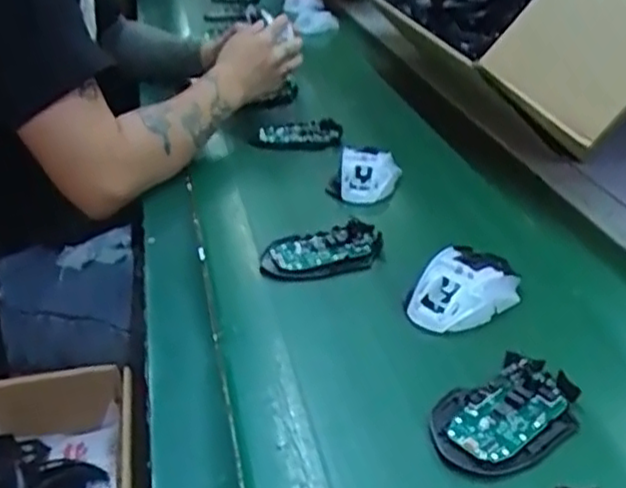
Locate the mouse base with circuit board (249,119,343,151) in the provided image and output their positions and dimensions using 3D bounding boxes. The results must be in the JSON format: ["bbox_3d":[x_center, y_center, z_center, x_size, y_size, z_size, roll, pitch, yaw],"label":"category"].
[{"bbox_3d":[-0.018,-0.132,0.900,0.121,0.031,0.065,-9,31,-16],"label":"mouse base with circuit board"}]

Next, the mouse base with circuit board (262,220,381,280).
[{"bbox_3d":[0.010,0.006,0.661,0.114,0.020,0.065,-8,31,-16],"label":"mouse base with circuit board"}]

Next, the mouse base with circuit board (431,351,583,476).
[{"bbox_3d":[0.132,0.112,0.481,0.112,0.018,0.071,-19,35,-30],"label":"mouse base with circuit board"}]

